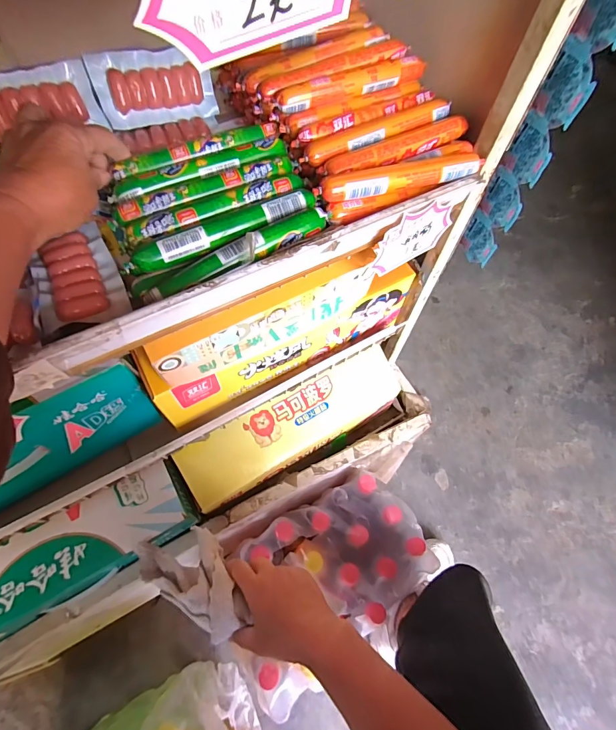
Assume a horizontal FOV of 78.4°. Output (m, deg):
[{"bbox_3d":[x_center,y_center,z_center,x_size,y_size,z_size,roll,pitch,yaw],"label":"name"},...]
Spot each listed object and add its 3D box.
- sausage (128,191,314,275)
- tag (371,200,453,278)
[{"bbox_3d":[-0.068,-0.110,0.306,0.163,0.017,0.025,-22,65,-15],"label":"sausage"},{"bbox_3d":[0.101,-0.121,0.358,0.093,0.063,0.004,-29,64,-19],"label":"tag"}]

